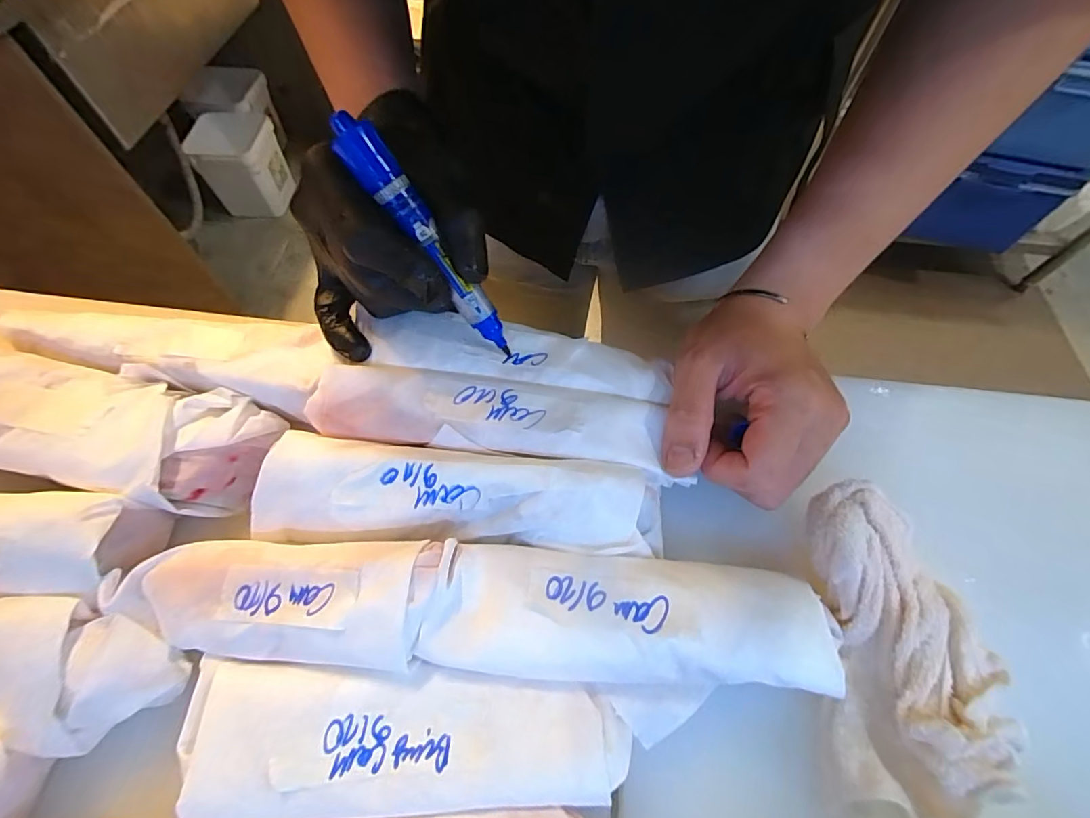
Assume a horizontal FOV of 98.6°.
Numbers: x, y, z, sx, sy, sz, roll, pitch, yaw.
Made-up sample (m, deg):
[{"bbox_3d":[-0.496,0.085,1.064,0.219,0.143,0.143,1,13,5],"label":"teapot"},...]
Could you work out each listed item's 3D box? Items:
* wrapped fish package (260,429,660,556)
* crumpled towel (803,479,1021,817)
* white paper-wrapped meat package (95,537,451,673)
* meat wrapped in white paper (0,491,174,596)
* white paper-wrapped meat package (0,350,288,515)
[{"bbox_3d":[-0.042,0.043,0.231,0.195,0.032,0.044,4,61,2],"label":"wrapped fish package"},{"bbox_3d":[0.161,0.107,0.215,0.069,0.036,0.132,9,62,4],"label":"crumpled towel"},{"bbox_3d":[-0.120,0.083,0.207,0.143,0.026,0.049,3,61,1],"label":"white paper-wrapped meat package"},{"bbox_3d":[-0.279,0.061,0.222,0.169,0.042,0.054,2,61,1],"label":"meat wrapped in white paper"},{"bbox_3d":[-0.252,0.008,0.253,0.196,0.033,0.063,11,62,6],"label":"white paper-wrapped meat package"}]

